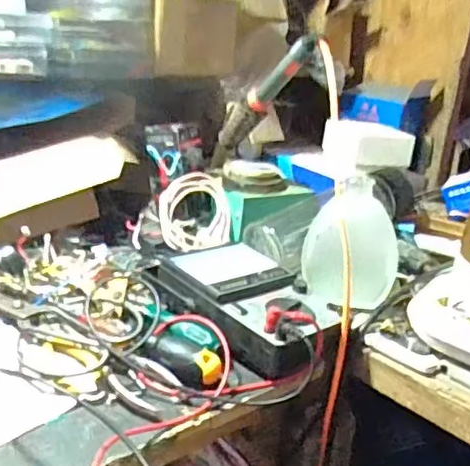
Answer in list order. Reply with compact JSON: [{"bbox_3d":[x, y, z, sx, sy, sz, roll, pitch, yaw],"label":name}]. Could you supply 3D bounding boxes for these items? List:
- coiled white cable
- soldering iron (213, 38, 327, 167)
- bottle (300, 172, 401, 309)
[{"bbox_3d":[-0.049,-0.029,0.719,0.091,0.088,0.036,-6,-16,-21],"label":"coiled white cable"},{"bbox_3d":[0.023,-0.148,0.686,0.024,0.025,0.260,-7,-18,-29],"label":"soldering iron"},{"bbox_3d":[0.115,0.016,0.594,0.077,0.112,0.068,-4,23,-24],"label":"bottle"}]

